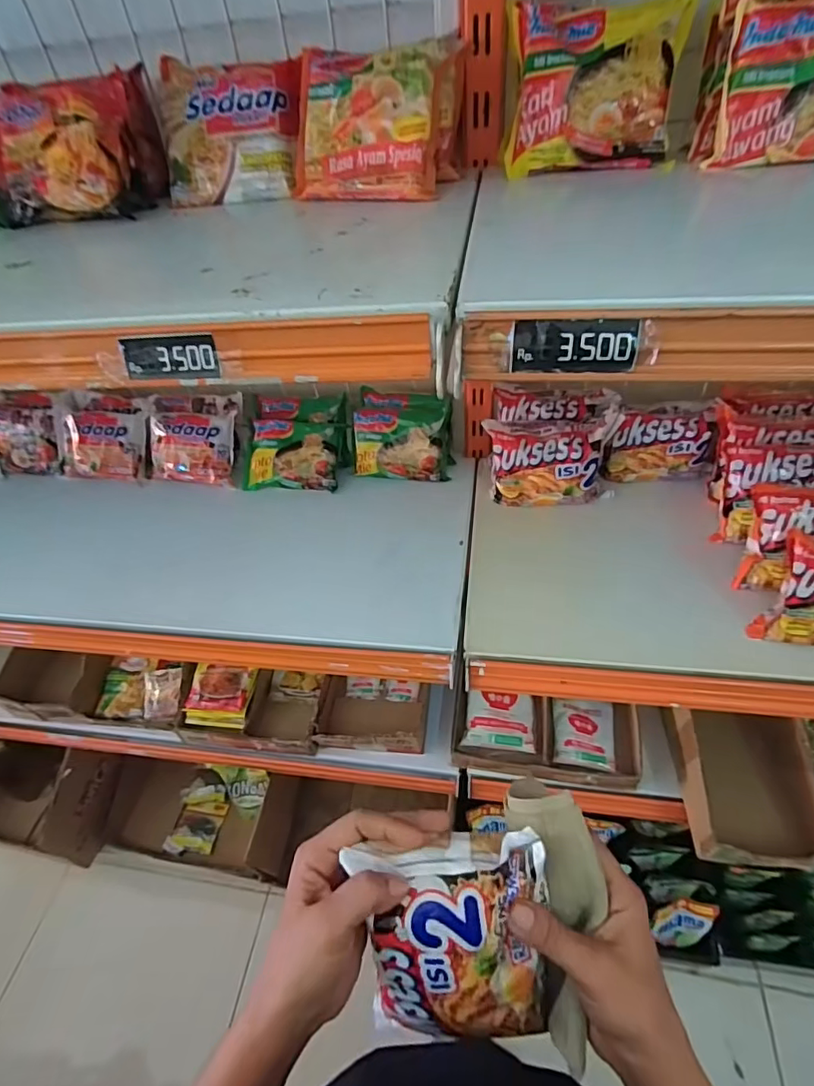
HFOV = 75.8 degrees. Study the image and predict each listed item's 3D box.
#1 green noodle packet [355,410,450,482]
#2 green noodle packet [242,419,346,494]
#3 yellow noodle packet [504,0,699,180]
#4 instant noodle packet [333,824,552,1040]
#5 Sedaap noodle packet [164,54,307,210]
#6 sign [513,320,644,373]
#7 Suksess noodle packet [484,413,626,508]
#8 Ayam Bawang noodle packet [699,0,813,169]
[{"bbox_3d":[-0.008,-0.139,0.735,0.128,0.095,0.028,5,19,12],"label":"green noodle packet"},{"bbox_3d":[-0.170,-0.126,0.757,0.143,0.029,0.099,4,93,9],"label":"green noodle packet"},{"bbox_3d":[0.155,-0.380,0.433,0.136,0.116,0.026,3,19,10],"label":"yellow noodle packet"},{"bbox_3d":[0.032,0.240,0.310,0.112,0.129,0.030,-9,8,-1],"label":"instant noodle packet"},{"bbox_3d":[-0.167,-0.396,0.501,0.141,0.121,0.019,3,16,11],"label":"Sedaap noodle packet"},{"bbox_3d":[0.089,-0.105,0.279,0.063,0.026,0.004,3,28,10],"label":"sign"},{"bbox_3d":[0.182,-0.099,0.660,0.151,0.102,0.059,1,48,8],"label":"Suksess noodle packet"},{"bbox_3d":[0.310,-0.352,0.399,0.123,0.099,0.023,4,32,12],"label":"Ayam Bawang noodle packet"}]

